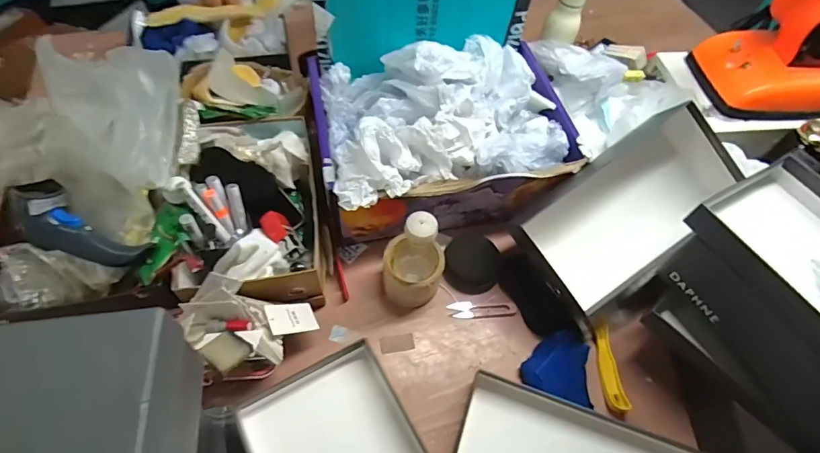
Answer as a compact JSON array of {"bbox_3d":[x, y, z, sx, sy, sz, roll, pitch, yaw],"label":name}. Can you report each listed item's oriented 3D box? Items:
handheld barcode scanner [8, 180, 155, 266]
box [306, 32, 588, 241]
[{"bbox_3d":[-0.412,0.005,0.559,0.162,0.042,0.077,35,59,-9],"label":"handheld barcode scanner"},{"bbox_3d":[0.053,-0.160,0.733,0.392,0.174,0.303,-8,58,-10],"label":"box"}]

